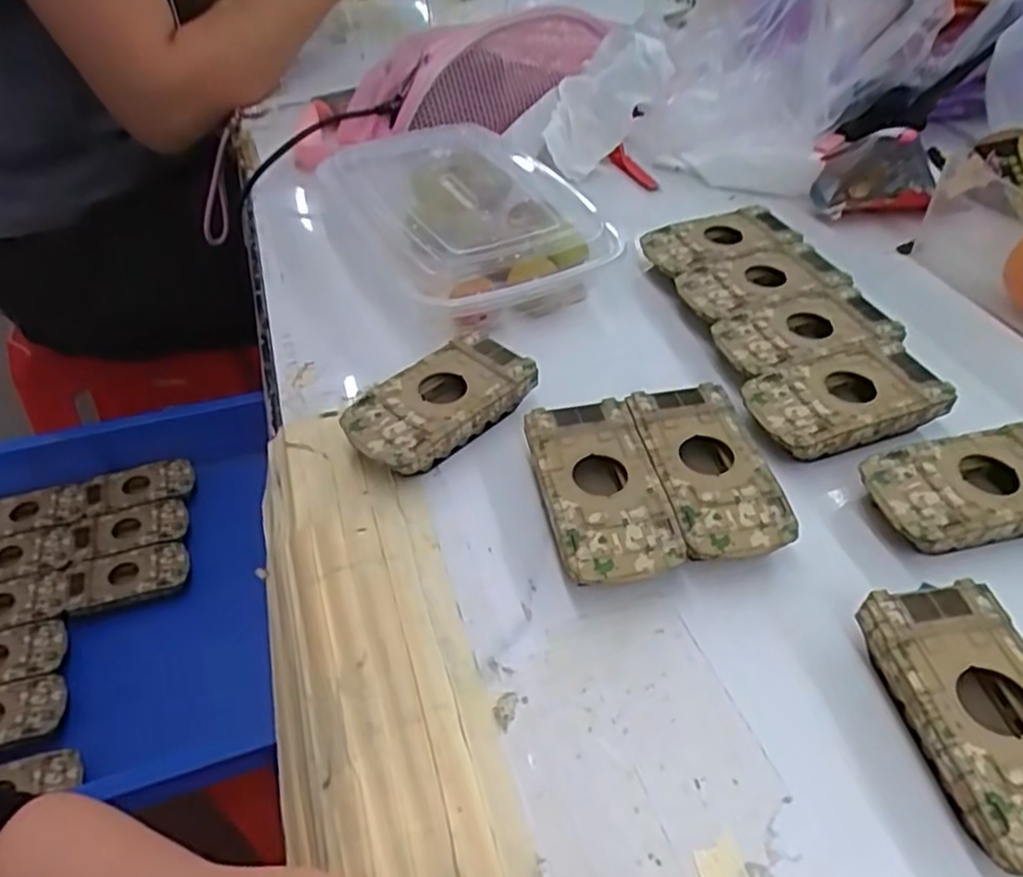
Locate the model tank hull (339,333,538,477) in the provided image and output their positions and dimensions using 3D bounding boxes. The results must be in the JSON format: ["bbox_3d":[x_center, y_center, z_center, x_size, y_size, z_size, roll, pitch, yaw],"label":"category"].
[{"bbox_3d":[-0.036,-0.016,0.371,0.048,0.027,0.093,35,55,30],"label":"model tank hull"}]

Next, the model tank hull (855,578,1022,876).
[{"bbox_3d":[0.164,0.100,0.255,0.053,0.025,0.095,-5,45,-4],"label":"model tank hull"}]

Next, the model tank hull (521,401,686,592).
[{"bbox_3d":[0.039,0.027,0.328,0.051,0.027,0.094,-9,45,-8],"label":"model tank hull"}]

